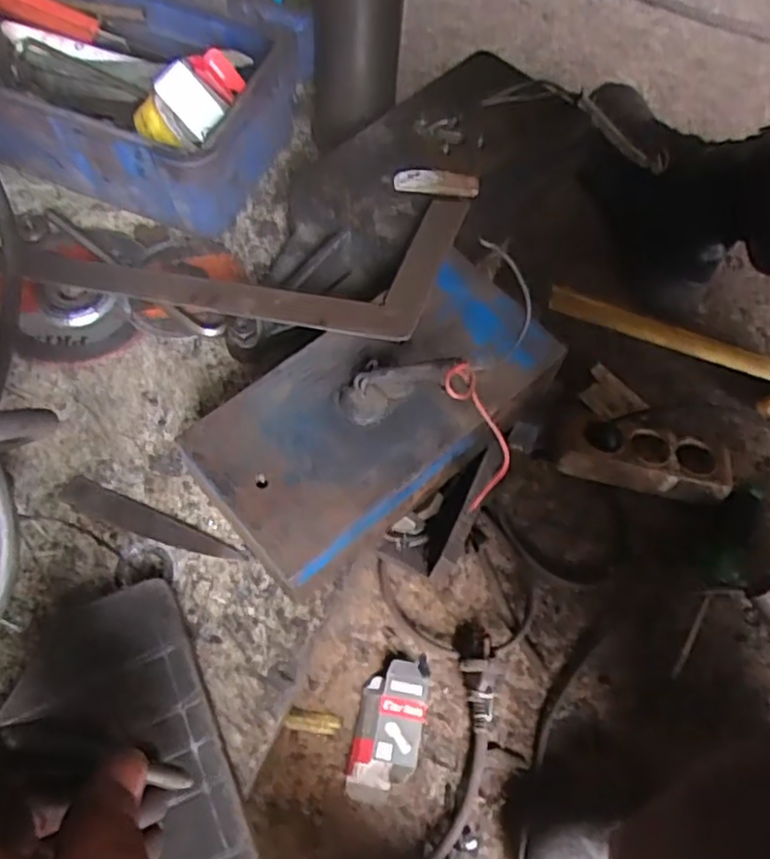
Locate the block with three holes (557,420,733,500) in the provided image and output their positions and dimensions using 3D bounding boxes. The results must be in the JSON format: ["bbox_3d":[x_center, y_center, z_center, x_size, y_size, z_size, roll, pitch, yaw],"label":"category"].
[{"bbox_3d":[0.254,0.027,0.671,0.162,0.049,0.064,14,64,4],"label":"block with three holes"}]

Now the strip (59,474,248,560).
[{"bbox_3d":[-0.111,0.045,0.323,0.091,0.004,0.015,22,65,8],"label":"strip"}]

